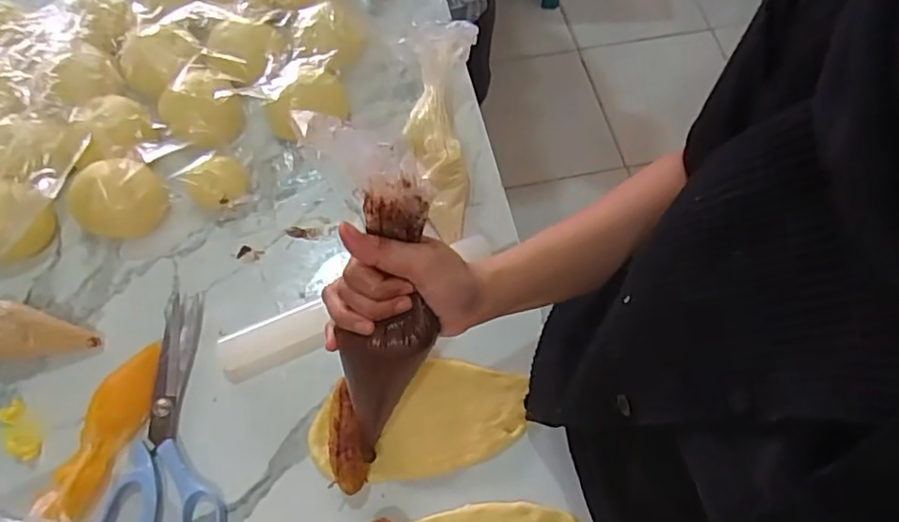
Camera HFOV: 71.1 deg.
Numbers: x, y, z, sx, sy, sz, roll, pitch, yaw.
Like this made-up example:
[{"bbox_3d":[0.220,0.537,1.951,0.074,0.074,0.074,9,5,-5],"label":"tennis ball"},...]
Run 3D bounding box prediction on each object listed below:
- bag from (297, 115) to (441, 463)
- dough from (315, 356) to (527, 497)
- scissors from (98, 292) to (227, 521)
[{"bbox_3d":[-0.046,0.028,0.392,0.066,0.224,0.050,-3,23,-5],"label":"bag"},{"bbox_3d":[-0.020,0.114,0.460,0.158,0.024,0.077,-12,65,-9],"label":"dough"},{"bbox_3d":[-0.211,0.116,0.457,0.079,0.010,0.190,-10,64,-8],"label":"scissors"}]

